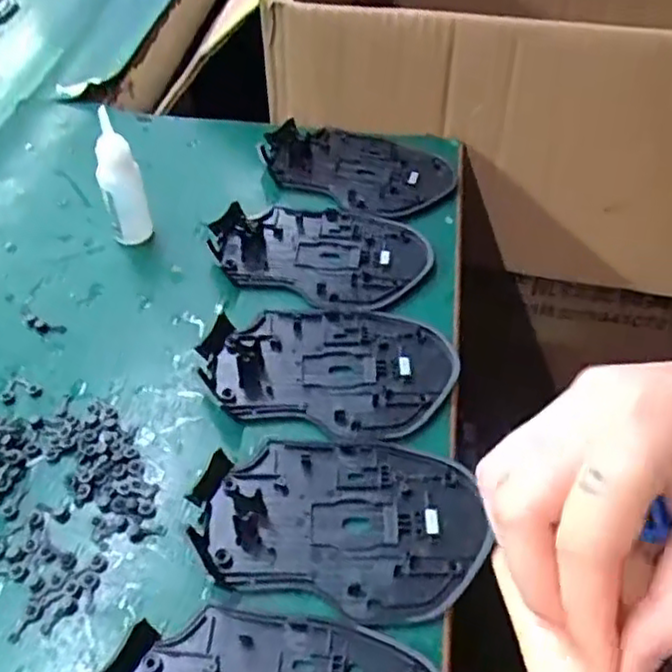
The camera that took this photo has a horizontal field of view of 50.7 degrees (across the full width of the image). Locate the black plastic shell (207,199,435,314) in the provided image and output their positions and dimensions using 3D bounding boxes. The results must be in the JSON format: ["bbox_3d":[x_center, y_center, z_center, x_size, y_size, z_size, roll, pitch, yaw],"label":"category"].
[{"bbox_3d":[-0.009,-0.047,0.381,0.115,0.011,0.073,6,49,6],"label":"black plastic shell"}]

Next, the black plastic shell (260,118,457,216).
[{"bbox_3d":[0.013,-0.106,0.432,0.113,0.010,0.070,16,51,14],"label":"black plastic shell"}]

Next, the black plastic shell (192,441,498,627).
[{"bbox_3d":[0.002,0.070,0.281,0.112,0.006,0.071,11,50,10],"label":"black plastic shell"}]

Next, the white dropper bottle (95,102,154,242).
[{"bbox_3d":[-0.112,-0.080,0.369,0.021,0.073,0.015,-18,51,-15],"label":"white dropper bottle"}]

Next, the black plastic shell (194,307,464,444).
[{"bbox_3d":[-0.004,0.012,0.331,0.113,0.009,0.071,10,49,9],"label":"black plastic shell"}]

